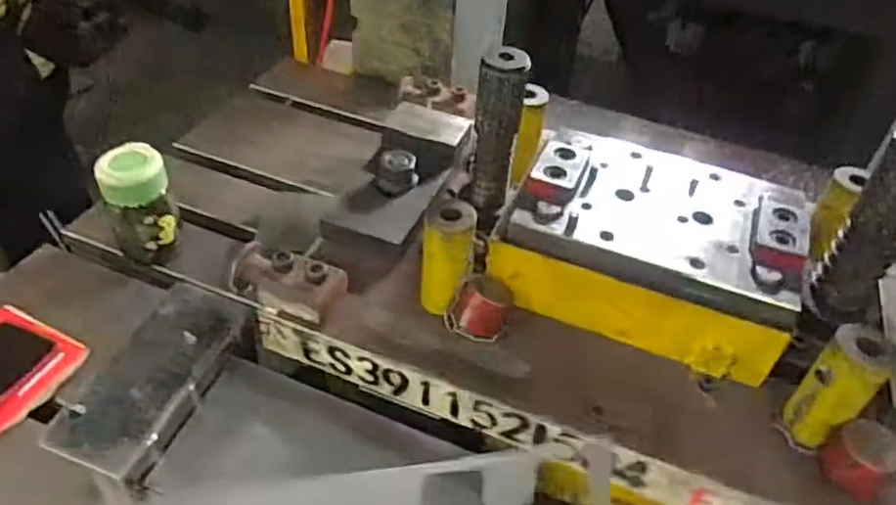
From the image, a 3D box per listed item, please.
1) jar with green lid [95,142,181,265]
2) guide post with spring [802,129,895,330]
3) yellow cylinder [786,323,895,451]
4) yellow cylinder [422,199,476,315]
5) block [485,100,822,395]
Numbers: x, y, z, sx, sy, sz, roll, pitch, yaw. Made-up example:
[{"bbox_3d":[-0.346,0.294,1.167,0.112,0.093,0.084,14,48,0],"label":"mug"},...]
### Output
[{"bbox_3d":[-0.330,-0.053,0.738,0.064,0.120,0.059,3,43,-3],"label":"jar with green lid"},{"bbox_3d":[0.315,-0.015,0.501,0.049,0.158,0.048,8,42,2],"label":"guide post with spring"},{"bbox_3d":[0.272,0.096,0.480,0.038,0.095,0.040,-30,53,-32],"label":"yellow cylinder"},{"bbox_3d":[-0.001,0.006,0.551,0.039,0.092,0.039,2,43,-4],"label":"yellow cylinder"},{"bbox_3d":[0.170,-0.016,0.584,0.235,0.088,0.188,16,43,11],"label":"block"}]

